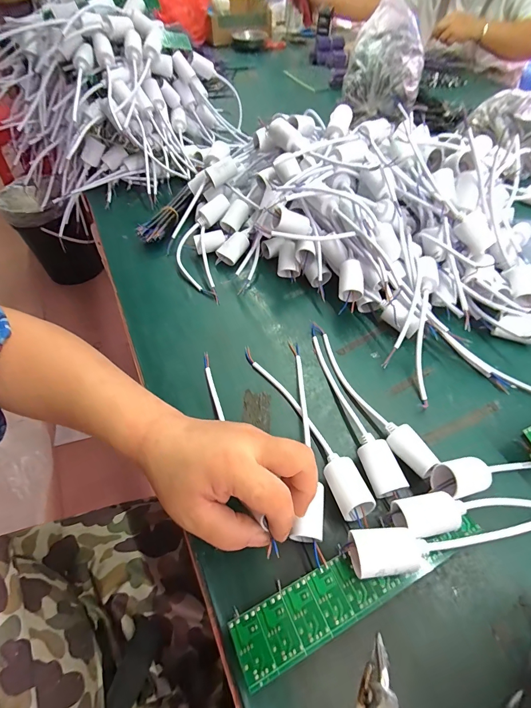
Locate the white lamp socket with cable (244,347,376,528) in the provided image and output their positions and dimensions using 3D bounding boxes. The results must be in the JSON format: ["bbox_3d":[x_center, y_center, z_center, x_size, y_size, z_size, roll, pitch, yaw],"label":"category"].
[{"bbox_3d":[0.034,0.061,0.321,0.028,0.034,0.206,-21,56,-16],"label":"white lamp socket with cable"}]

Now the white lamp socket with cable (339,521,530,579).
[{"bbox_3d":[0.150,0.140,0.250,0.180,0.029,0.029,-5,54,-4],"label":"white lamp socket with cable"}]

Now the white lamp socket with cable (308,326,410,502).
[{"bbox_3d":[0.084,0.042,0.341,0.027,0.028,0.202,-10,54,-8],"label":"white lamp socket with cable"}]

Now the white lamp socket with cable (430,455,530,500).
[{"bbox_3d":[0.228,0.098,0.292,0.182,0.037,0.029,-9,54,-7],"label":"white lamp socket with cable"}]

